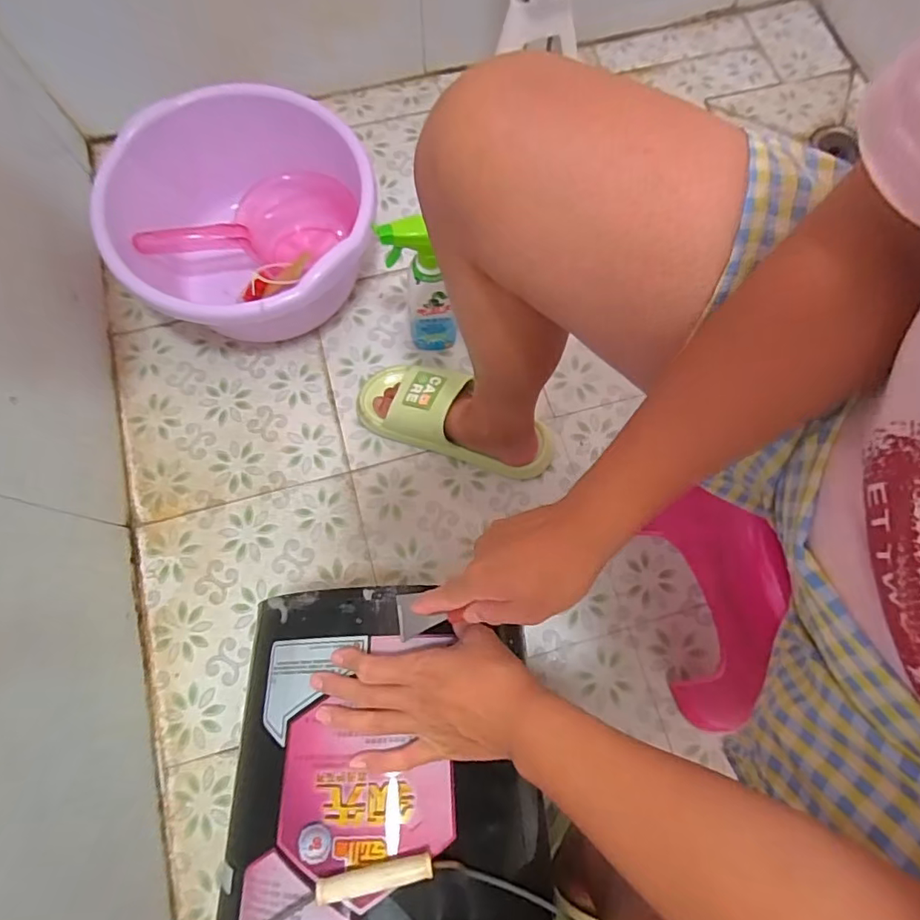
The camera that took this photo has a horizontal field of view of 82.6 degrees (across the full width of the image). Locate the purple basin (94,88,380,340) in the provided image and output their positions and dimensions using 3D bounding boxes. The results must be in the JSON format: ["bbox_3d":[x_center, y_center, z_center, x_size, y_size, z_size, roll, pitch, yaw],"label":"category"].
[{"bbox_3d":[-0.277,-0.304,0.719,0.321,0.174,0.321,0,70,0],"label":"purple basin"}]

